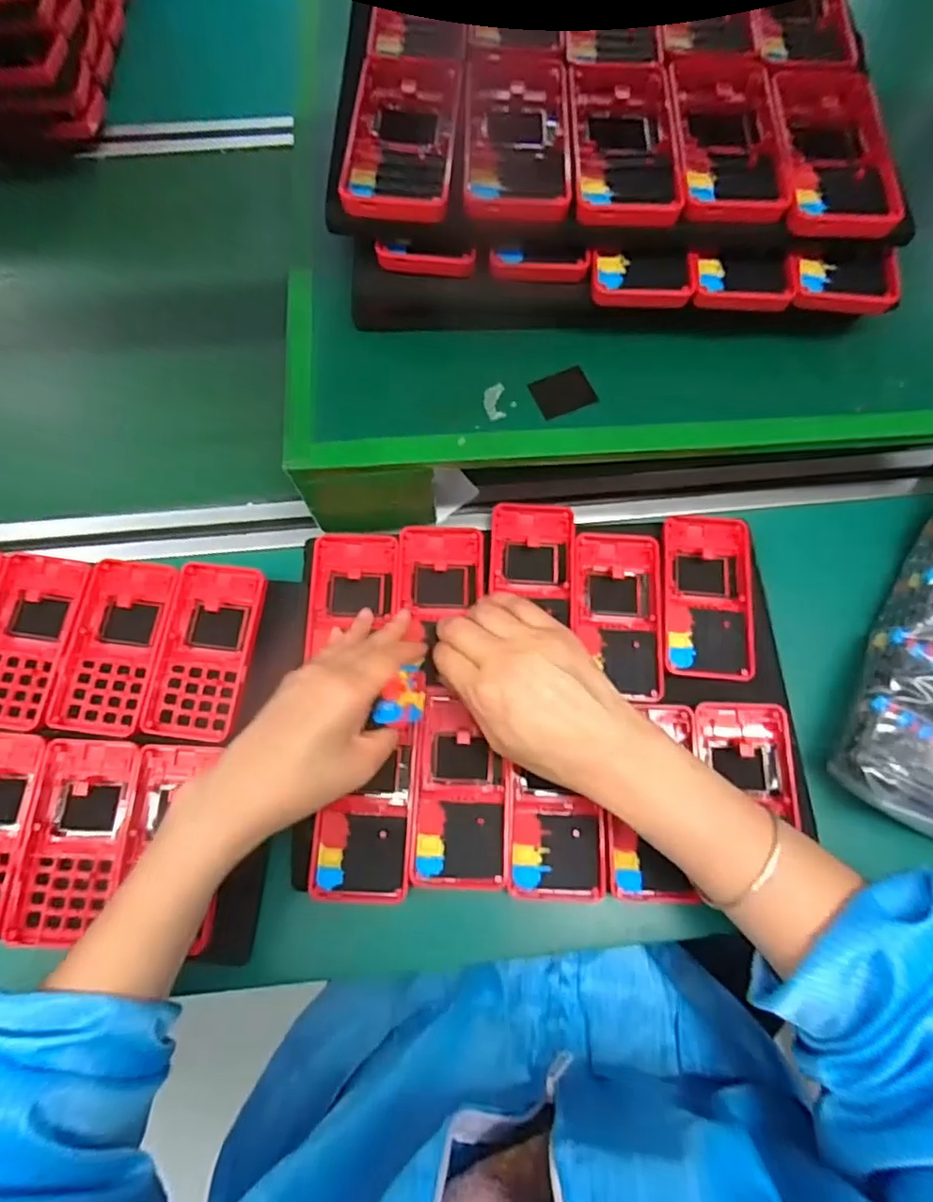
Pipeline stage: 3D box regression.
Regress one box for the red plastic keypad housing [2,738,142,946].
[{"bbox_3d":[-0.247,0.151,0.386,0.063,0.009,0.121,2,71,-1],"label":"red plastic keypad housing"}]

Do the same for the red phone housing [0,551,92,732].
[{"bbox_3d":[-0.310,0.026,0.426,0.066,0.012,0.121,6,71,1],"label":"red phone housing"}]

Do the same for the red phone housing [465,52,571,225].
[{"bbox_3d":[0.031,-0.288,0.373,0.061,0.015,0.139,2,71,0],"label":"red phone housing"}]

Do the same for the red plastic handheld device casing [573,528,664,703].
[{"bbox_3d":[0.108,0.007,0.435,0.063,0.008,0.121,4,71,0],"label":"red plastic handheld device casing"}]

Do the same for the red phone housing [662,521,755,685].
[{"bbox_3d":[0.175,-0.005,0.444,0.063,0.013,0.122,5,71,3],"label":"red phone housing"}]

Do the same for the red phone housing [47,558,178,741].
[{"bbox_3d":[-0.244,0.030,0.425,0.063,0.008,0.123,6,71,1],"label":"red phone housing"}]

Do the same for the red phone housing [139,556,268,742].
[{"bbox_3d":[-0.179,0.032,0.421,0.064,0.013,0.125,7,71,1],"label":"red phone housing"}]

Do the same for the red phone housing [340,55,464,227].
[{"bbox_3d":[-0.037,-0.283,0.369,0.062,0.015,0.135,4,71,0],"label":"red phone housing"}]

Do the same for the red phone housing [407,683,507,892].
[{"bbox_3d":[-0.002,0.121,0.396,0.059,0.008,0.119,4,71,0],"label":"red phone housing"}]

